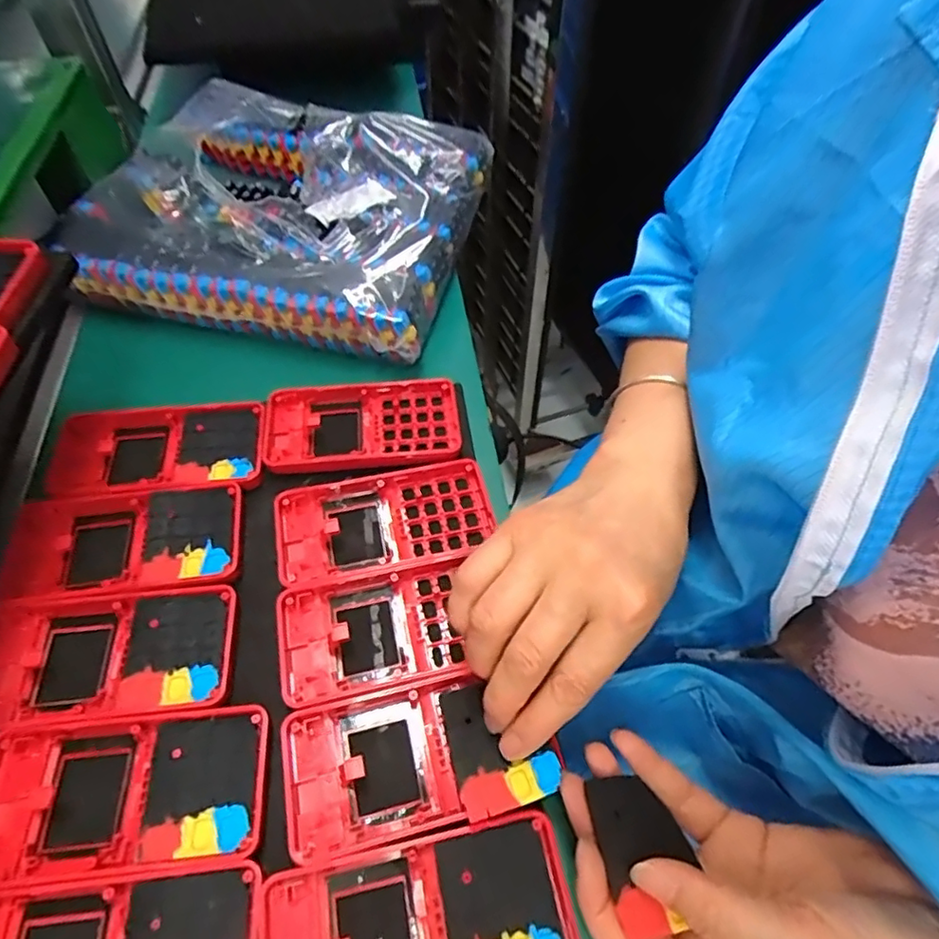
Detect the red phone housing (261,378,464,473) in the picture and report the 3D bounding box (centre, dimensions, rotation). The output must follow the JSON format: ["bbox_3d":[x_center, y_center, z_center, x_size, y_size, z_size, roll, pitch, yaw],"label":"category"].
[{"bbox_3d":[-0.068,-0.028,0.378,0.123,0.017,0.061,-6,55,-4],"label":"red phone housing"}]

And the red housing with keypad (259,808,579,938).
[{"bbox_3d":[-0.020,0.184,0.232,0.121,0.015,0.061,-10,56,-7],"label":"red housing with keypad"}]

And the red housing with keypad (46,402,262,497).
[{"bbox_3d":[-0.194,-0.011,0.360,0.133,0.017,0.061,-5,55,-3],"label":"red housing with keypad"}]

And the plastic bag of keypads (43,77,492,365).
[{"bbox_3d":[-0.156,-0.227,0.493,0.305,0.056,0.273,12,56,8],"label":"plastic bag of keypads"}]

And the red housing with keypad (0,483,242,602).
[{"bbox_3d":[-0.197,0.041,0.325,0.133,0.013,0.061,-7,55,-4],"label":"red housing with keypad"}]

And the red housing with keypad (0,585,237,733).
[{"bbox_3d":[-0.182,0.092,0.290,0.122,0.010,0.061,-7,55,-5],"label":"red housing with keypad"}]

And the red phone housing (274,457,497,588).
[{"bbox_3d":[-0.048,0.030,0.337,0.121,0.014,0.062,-11,56,-8],"label":"red phone housing"}]

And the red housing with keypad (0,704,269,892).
[{"bbox_3d":[-0.154,0.142,0.257,0.122,0.008,0.061,-5,53,-5],"label":"red housing with keypad"}]

